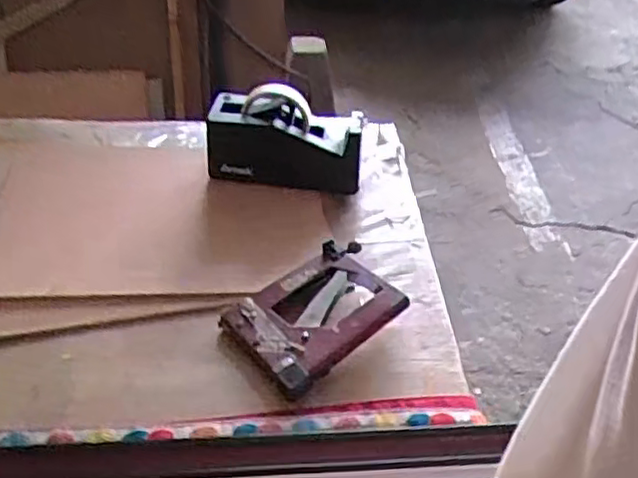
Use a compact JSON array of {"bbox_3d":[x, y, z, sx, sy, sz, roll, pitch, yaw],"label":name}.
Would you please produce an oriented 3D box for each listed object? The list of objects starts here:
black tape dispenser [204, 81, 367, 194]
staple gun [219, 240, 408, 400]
[{"bbox_3d":[-0.044,-0.129,0.890,0.200,0.125,0.062,4,40,2],"label":"black tape dispenser"},{"bbox_3d":[-0.002,0.074,0.704,0.169,0.038,0.129,-28,49,-31],"label":"staple gun"}]

